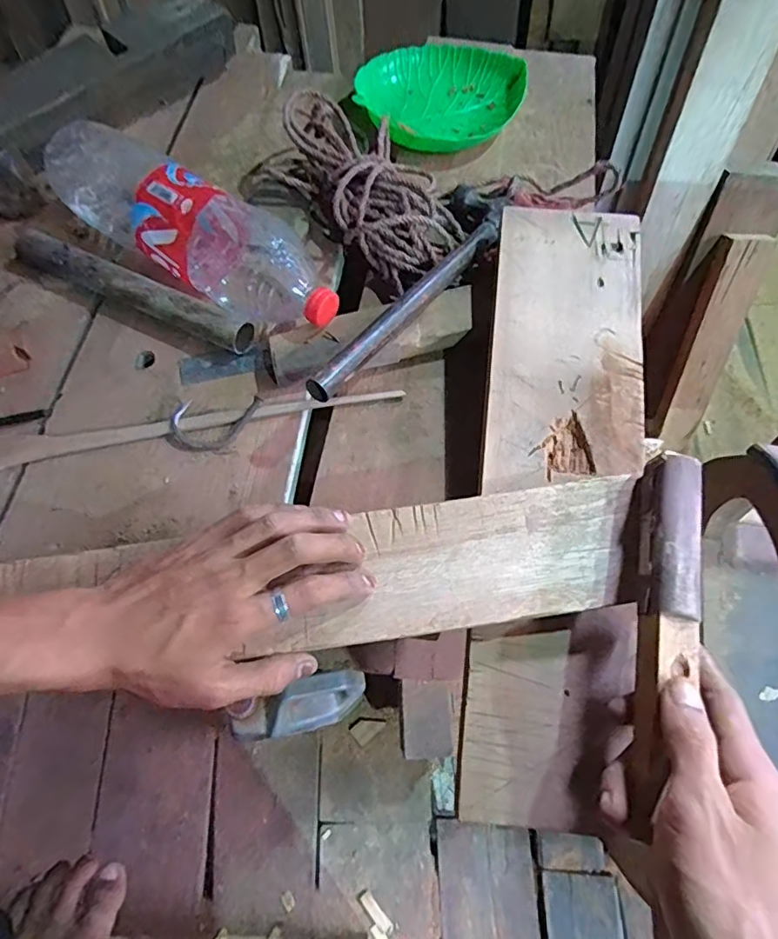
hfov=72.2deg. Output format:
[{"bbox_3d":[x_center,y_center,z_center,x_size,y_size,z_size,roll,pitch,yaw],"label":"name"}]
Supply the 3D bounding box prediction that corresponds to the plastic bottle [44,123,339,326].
[{"bbox_3d":[-0.182,-0.217,0.488,0.321,0.084,0.074,35,69,15],"label":"plastic bottle"}]

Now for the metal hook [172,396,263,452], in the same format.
[{"bbox_3d":[-0.143,-0.038,0.441,0.071,0.010,0.043,-1,65,-1],"label":"metal hook"}]

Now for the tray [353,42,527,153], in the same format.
[{"bbox_3d":[0.063,-0.438,0.630,0.201,0.037,0.162,-13,65,-6],"label":"tray"}]

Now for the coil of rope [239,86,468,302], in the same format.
[{"bbox_3d":[-0.034,-0.292,0.534,0.256,0.069,0.139,38,70,16],"label":"coil of rope"}]

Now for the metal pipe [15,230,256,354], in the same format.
[{"bbox_3d":[-0.240,-0.167,0.491,0.254,0.028,0.031,25,67,11],"label":"metal pipe"}]

